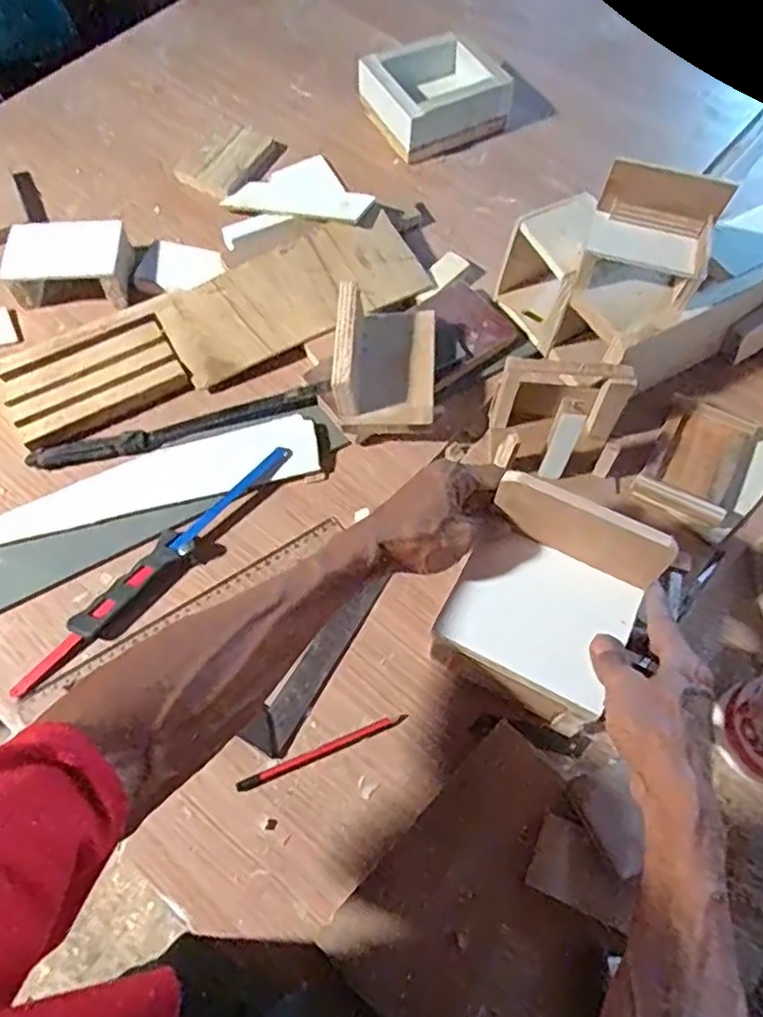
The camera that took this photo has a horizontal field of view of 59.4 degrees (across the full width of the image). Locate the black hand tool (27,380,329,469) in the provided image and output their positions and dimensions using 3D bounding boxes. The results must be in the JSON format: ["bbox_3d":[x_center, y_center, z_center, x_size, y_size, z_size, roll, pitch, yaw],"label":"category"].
[{"bbox_3d":[-0.194,-0.080,0.651,0.285,0.017,0.027,-14,65,-8],"label":"black hand tool"}]

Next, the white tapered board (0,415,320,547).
[{"bbox_3d":[-0.210,-0.028,0.625,0.301,0.018,0.062,-13,65,-8],"label":"white tapered board"}]

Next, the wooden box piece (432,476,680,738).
[{"bbox_3d":[0.118,0.073,0.490,0.125,0.142,0.111,25,66,11],"label":"wooden box piece"}]

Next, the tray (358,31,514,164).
[{"bbox_3d":[0.067,-0.523,0.851,0.161,0.063,0.143,-23,66,-12],"label":"tray"}]

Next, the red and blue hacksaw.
[{"bbox_3d":[-0.199,0.045,0.595,0.028,0.017,0.304,40,69,17],"label":"red and blue hacksaw"}]

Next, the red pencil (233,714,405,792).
[{"bbox_3d":[-0.046,0.192,0.530,0.139,0.004,0.010,-20,66,-11],"label":"red pencil"}]

